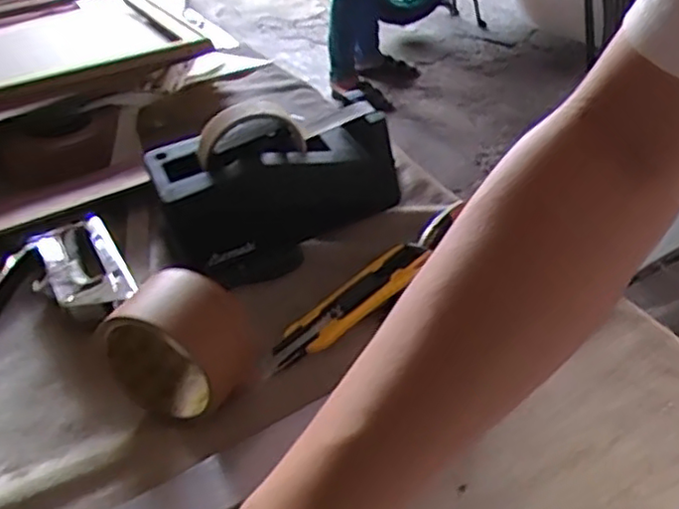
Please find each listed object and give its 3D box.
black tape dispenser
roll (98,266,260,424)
[{"bbox_3d":[-0.049,-0.070,0.558,0.202,0.108,0.091,-14,37,-15],"label":"black tape dispenser"},{"bbox_3d":[-0.101,0.058,0.430,0.094,0.084,0.054,6,37,12],"label":"roll"}]

